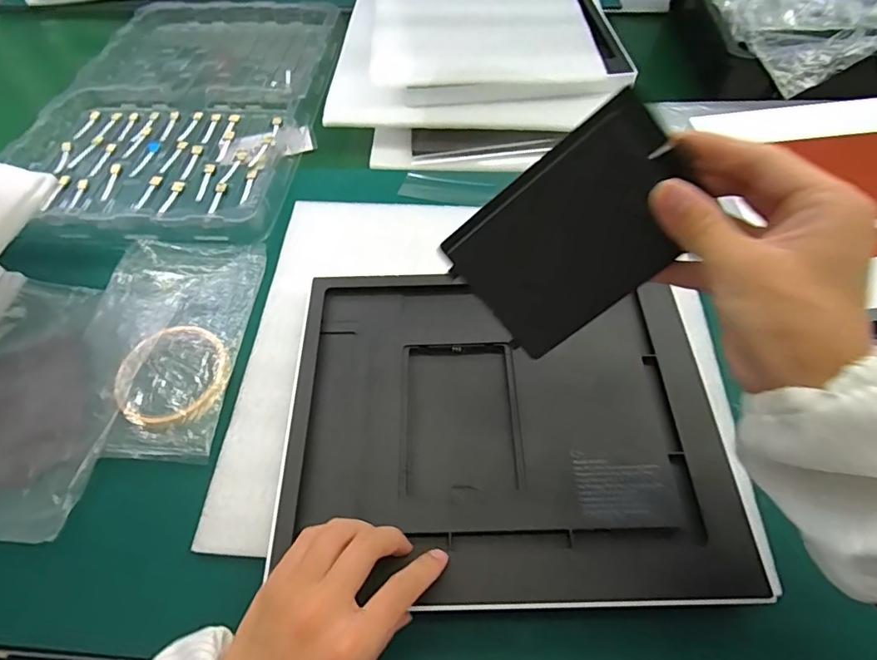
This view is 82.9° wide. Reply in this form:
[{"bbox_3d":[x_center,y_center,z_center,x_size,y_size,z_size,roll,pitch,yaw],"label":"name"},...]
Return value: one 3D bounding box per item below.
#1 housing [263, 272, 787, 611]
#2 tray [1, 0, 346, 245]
[{"bbox_3d":[0.044,0.058,0.359,0.296,0.018,0.241,-2,57,2],"label":"housing"},{"bbox_3d":[-0.300,-0.294,0.623,0.313,0.033,0.479,3,57,5],"label":"tray"}]

